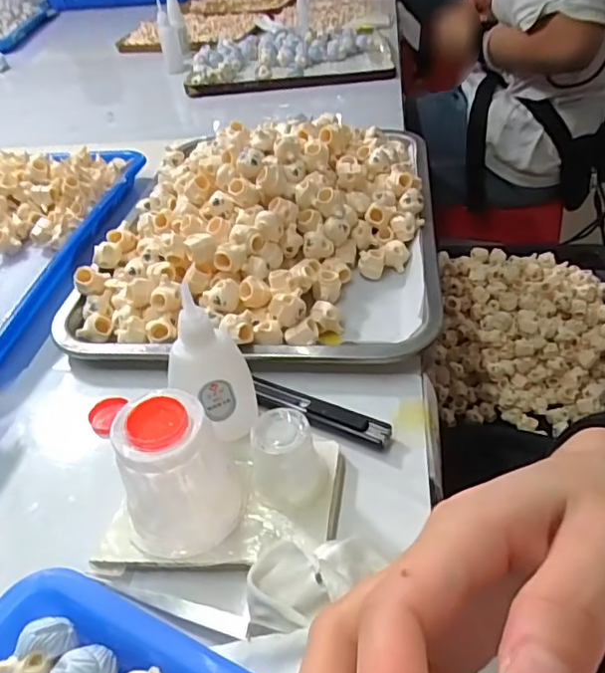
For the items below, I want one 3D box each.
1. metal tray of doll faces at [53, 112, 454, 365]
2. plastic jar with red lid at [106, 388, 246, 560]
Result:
[{"bbox_3d":[-0.026,-0.113,0.452,0.257,0.072,0.329,2,42,7],"label":"metal tray of doll faces"},{"bbox_3d":[-0.056,0.066,0.255,0.050,0.073,0.049,-3,41,2],"label":"plastic jar with red lid"}]

